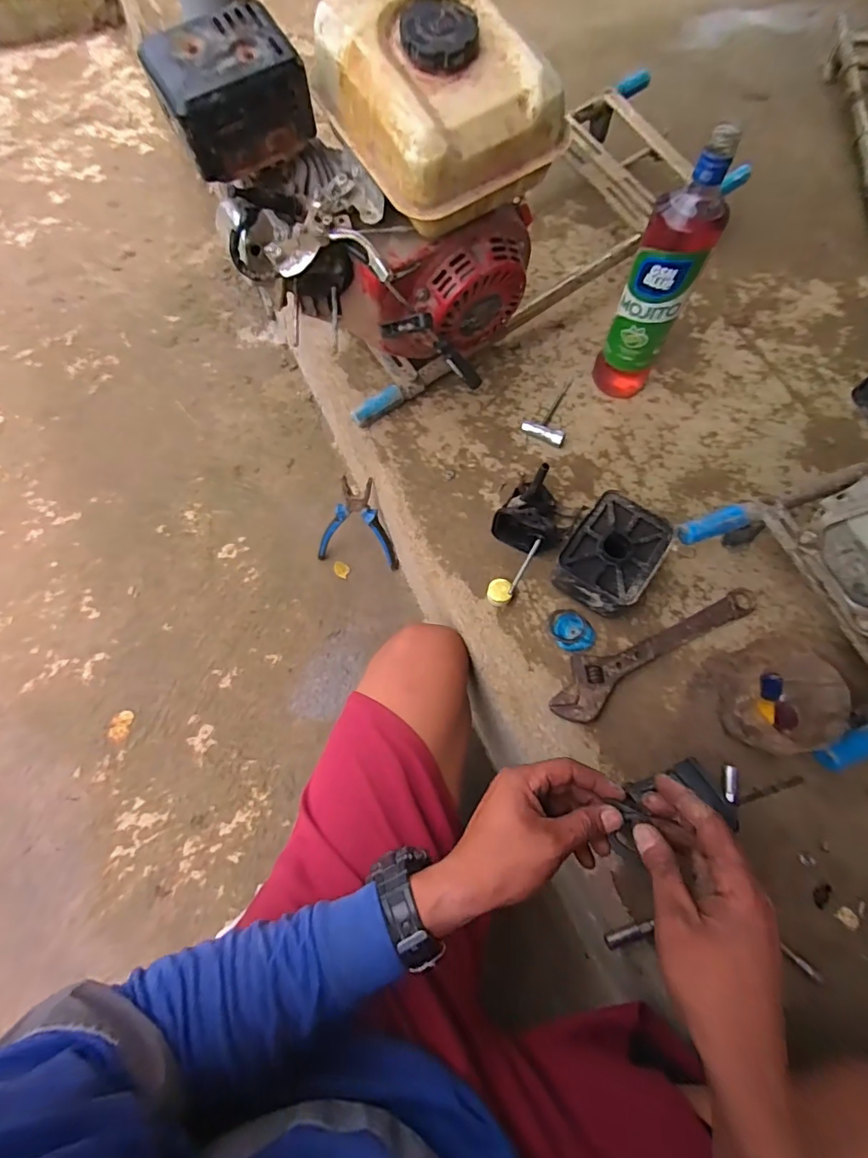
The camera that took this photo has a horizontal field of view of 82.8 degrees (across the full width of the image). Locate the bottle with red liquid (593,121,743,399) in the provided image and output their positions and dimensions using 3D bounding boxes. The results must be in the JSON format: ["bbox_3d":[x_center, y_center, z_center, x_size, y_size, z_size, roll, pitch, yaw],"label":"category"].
[{"bbox_3d":[0.278,-0.352,0.622,0.064,0.312,0.079,-40,74,-15],"label":"bottle with red liquid"}]

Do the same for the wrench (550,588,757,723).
[{"bbox_3d":[0.271,0.082,0.594,0.295,0.022,0.063,-25,70,-12],"label":"wrench"}]

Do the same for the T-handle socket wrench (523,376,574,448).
[{"bbox_3d":[0.189,-0.255,0.728,0.063,0.020,0.133,31,69,11],"label":"T-handle socket wrench"}]

